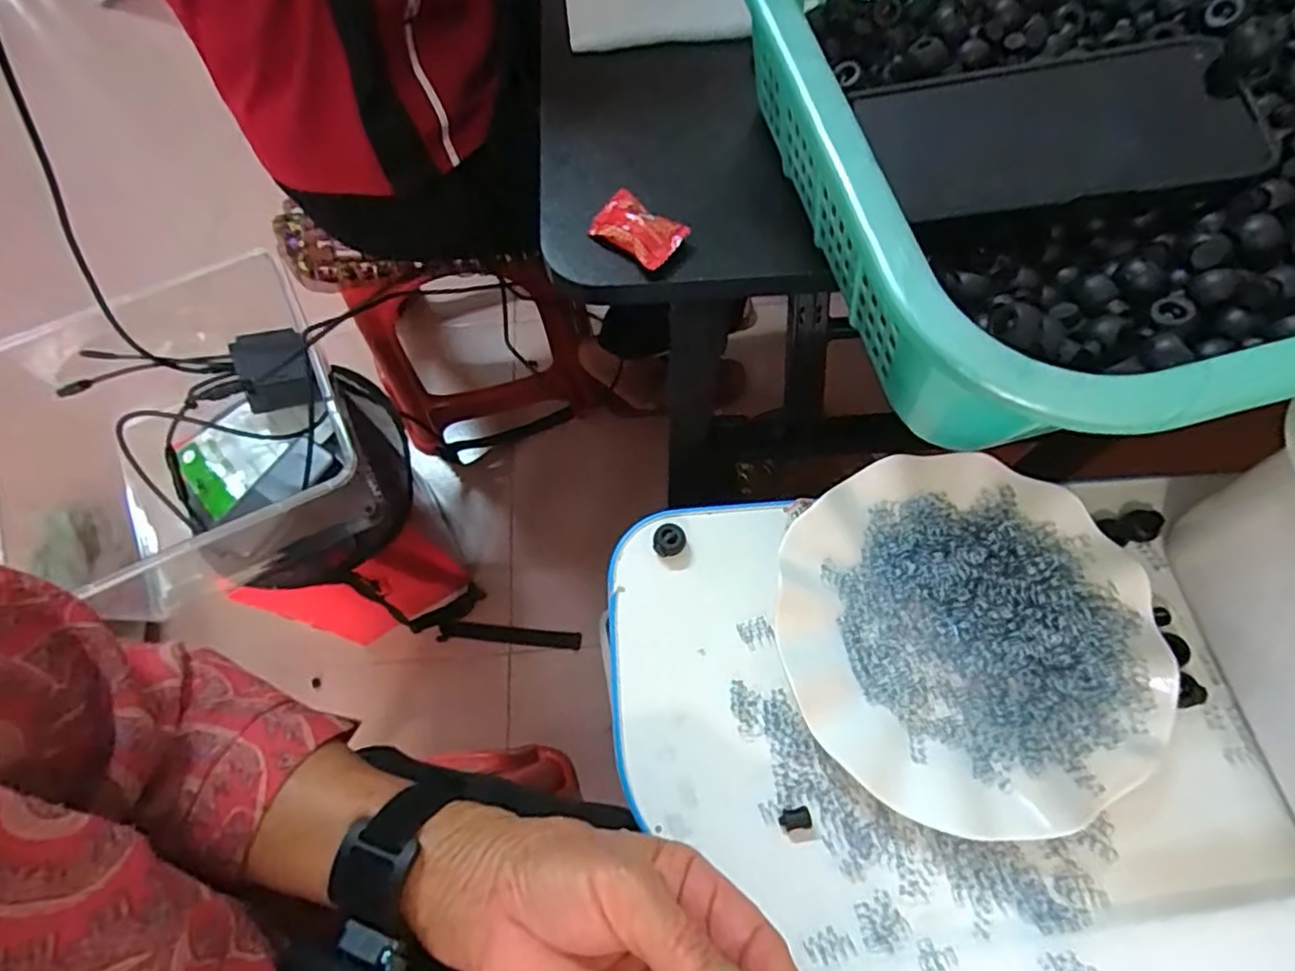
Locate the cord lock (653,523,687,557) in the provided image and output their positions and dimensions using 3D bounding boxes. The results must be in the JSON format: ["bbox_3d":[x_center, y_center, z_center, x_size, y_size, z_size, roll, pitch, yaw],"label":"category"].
[{"bbox_3d":[0.012,0.031,0.362,0.017,0.012,0.016,-1,68,2],"label":"cord lock"}]

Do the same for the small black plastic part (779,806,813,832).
[{"bbox_3d":[0.070,0.159,0.311,0.015,0.004,0.009,-9,68,-1],"label":"small black plastic part"}]

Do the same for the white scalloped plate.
[{"bbox_3d":[0.159,0.074,0.332,0.177,0.036,0.177,-1,68,2],"label":"white scalloped plate"}]

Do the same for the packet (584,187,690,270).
[{"bbox_3d":[-0.004,-0.125,0.315,0.044,0.009,0.029,39,75,16],"label":"packet"}]

